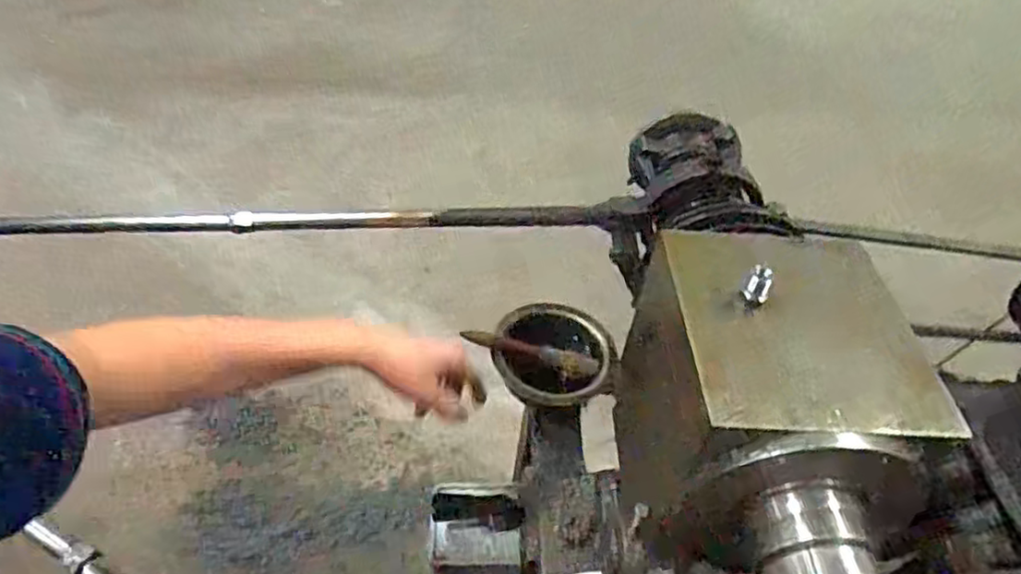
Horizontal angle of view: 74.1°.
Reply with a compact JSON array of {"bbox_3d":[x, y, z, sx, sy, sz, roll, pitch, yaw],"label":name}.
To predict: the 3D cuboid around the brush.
[{"bbox_3d":[0.021,0.070,0.727,0.144,0.026,0.020,12,45,4],"label":"brush"}]

